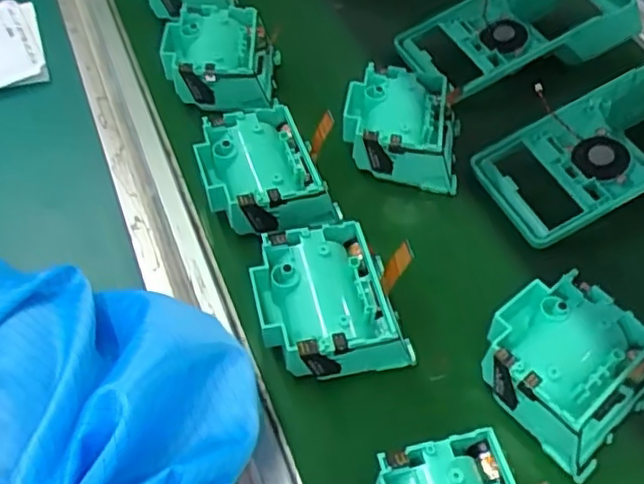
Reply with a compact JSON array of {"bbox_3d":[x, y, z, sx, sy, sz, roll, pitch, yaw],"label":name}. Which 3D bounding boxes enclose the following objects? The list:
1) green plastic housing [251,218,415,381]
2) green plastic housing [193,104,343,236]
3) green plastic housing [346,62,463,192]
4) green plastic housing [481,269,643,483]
[{"bbox_3d":[0.002,0.035,0.345,0.070,0.050,0.075,-16,55,-10],"label":"green plastic housing"},{"bbox_3d":[-0.037,-0.041,0.395,0.068,0.038,0.088,-20,56,-13],"label":"green plastic housing"},{"bbox_3d":[0.055,-0.079,0.433,0.078,0.038,0.077,7,54,6],"label":"green plastic housing"},{"bbox_3d":[0.125,0.062,0.328,0.077,0.041,0.078,-37,61,-23],"label":"green plastic housing"}]

